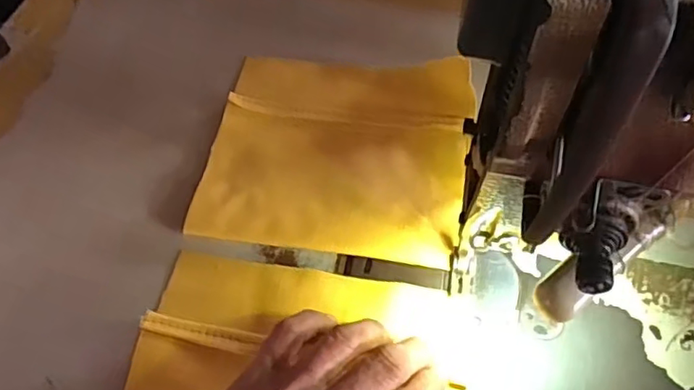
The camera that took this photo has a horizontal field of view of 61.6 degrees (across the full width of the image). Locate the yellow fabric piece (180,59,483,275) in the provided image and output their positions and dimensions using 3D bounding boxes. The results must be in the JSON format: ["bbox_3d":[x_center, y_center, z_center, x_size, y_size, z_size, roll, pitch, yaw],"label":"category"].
[{"bbox_3d":[-0.003,-0.035,0.397,0.168,0.009,0.168,6,55,5],"label":"yellow fabric piece"}]

